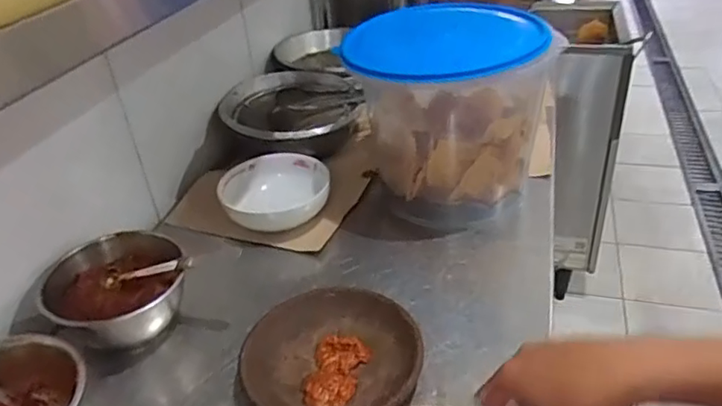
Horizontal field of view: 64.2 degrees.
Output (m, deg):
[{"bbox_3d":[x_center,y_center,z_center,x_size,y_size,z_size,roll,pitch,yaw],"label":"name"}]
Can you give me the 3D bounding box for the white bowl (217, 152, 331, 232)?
[{"bbox_3d":[-0.131,-0.011,0.898,0.164,0.061,0.162,-6,34,0],"label":"white bowl"}]

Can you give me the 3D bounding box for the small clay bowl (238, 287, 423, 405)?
[{"bbox_3d":[-0.032,0.172,0.639,0.188,0.045,0.186,-4,34,2],"label":"small clay bowl"}]

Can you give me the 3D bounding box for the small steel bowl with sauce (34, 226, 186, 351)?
[{"bbox_3d":[-0.298,0.110,0.707,0.150,0.091,0.135,-30,41,-32],"label":"small steel bowl with sauce"}]

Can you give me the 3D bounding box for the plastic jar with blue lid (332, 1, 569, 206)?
[{"bbox_3d":[0.132,-0.134,0.850,0.255,0.236,0.249,-4,34,2],"label":"plastic jar with blue lid"}]

